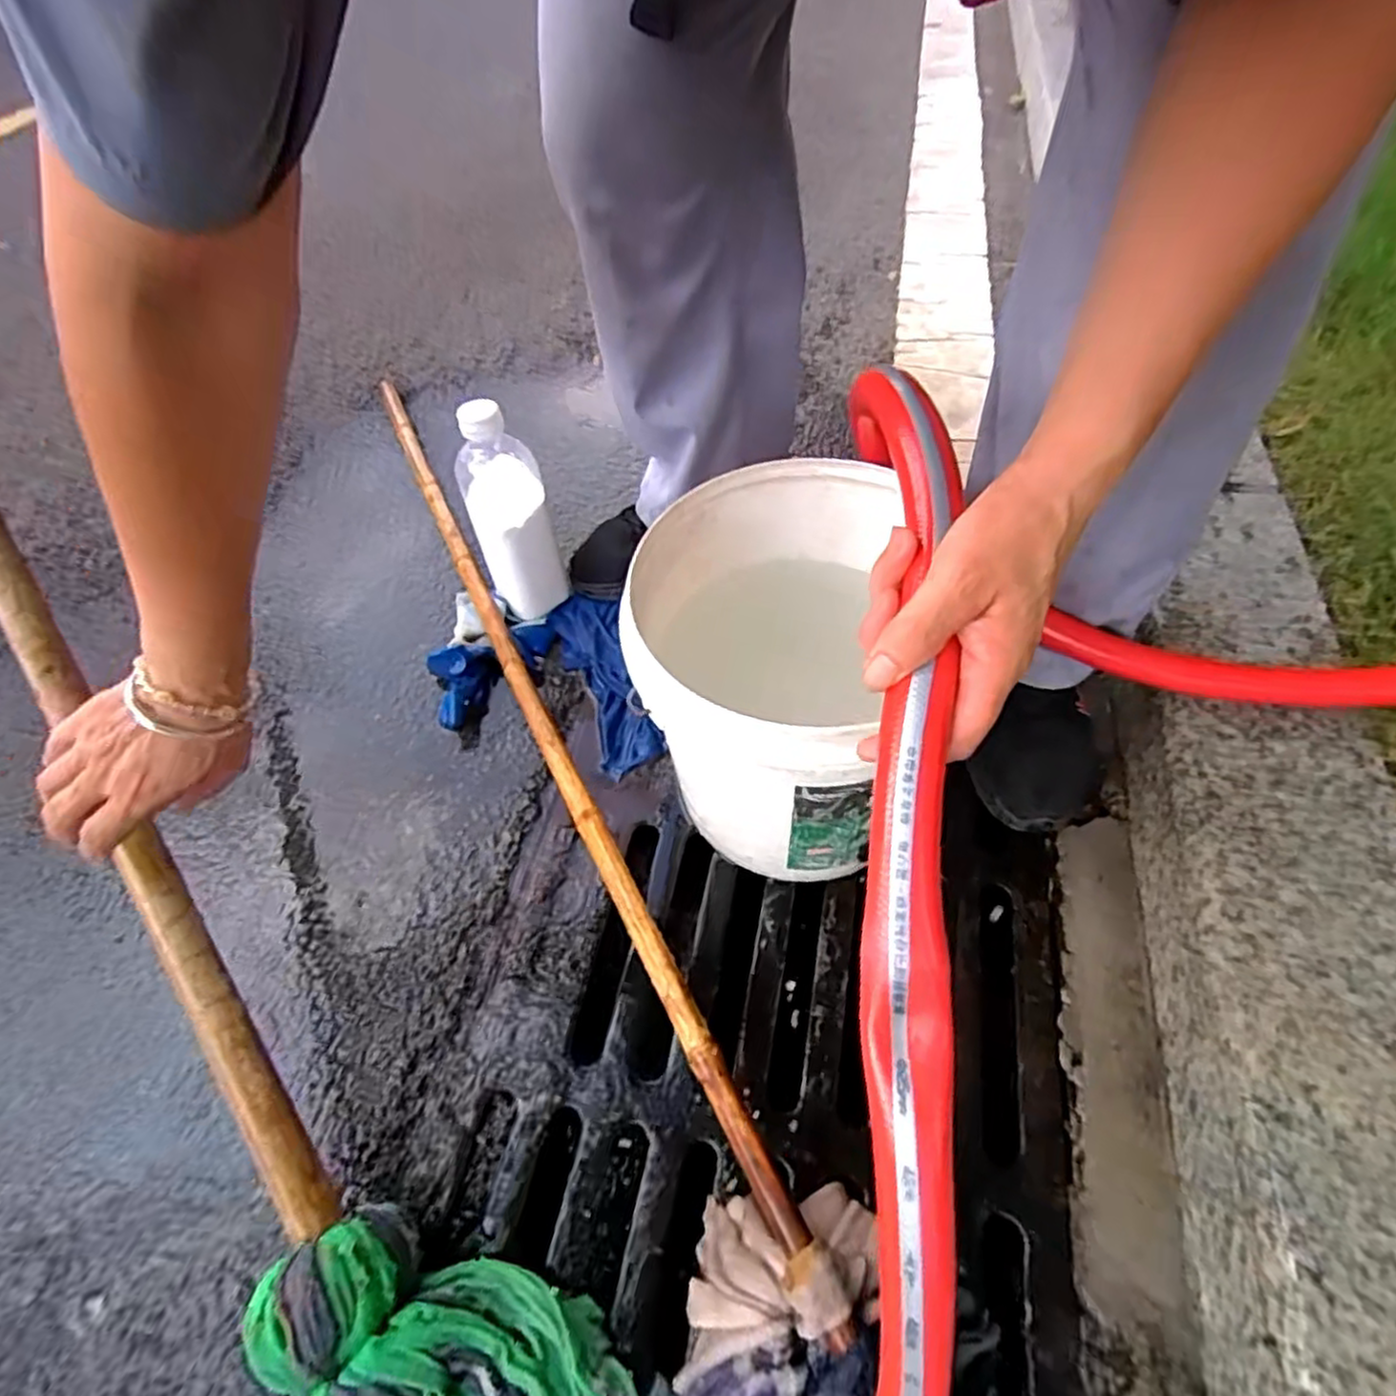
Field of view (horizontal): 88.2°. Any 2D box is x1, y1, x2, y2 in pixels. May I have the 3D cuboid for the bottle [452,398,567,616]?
[{"bbox_3d":[-0.195,-0.188,0.742,0.078,0.225,0.062,-16,34,-8],"label":"bottle"}]

